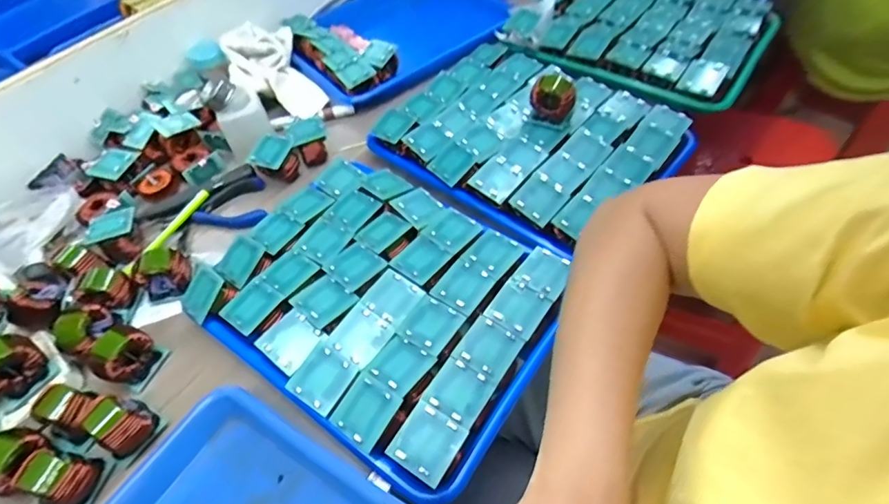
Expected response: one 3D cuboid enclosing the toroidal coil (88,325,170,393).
[{"bbox_3d":[-0.293,0.096,0.451,0.035,0.048,0.049,14,56,16],"label":"toroidal coil"}]

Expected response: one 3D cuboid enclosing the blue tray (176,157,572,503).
[{"bbox_3d":[-0.059,0.036,0.464,0.314,0.058,0.246,29,61,24],"label":"blue tray"}]

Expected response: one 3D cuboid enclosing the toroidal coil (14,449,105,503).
[{"bbox_3d":[-0.309,0.178,0.387,0.049,0.034,0.040,10,55,13],"label":"toroidal coil"}]

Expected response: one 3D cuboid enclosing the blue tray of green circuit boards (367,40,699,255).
[{"bbox_3d":[0.104,-0.159,0.573,0.279,0.060,0.307,-40,59,-22],"label":"blue tray of green circuit boards"}]

